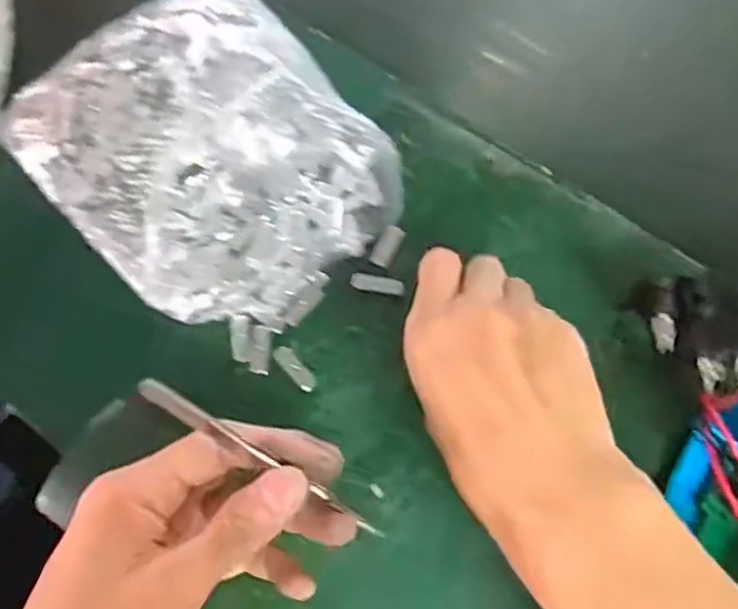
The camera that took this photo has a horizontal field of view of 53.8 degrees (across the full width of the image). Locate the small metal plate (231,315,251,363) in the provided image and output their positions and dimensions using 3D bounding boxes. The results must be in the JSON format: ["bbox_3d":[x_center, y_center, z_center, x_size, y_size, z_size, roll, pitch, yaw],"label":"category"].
[{"bbox_3d":[-0.065,0.017,0.373,0.010,0.004,0.025,-1,65,-4],"label":"small metal plate"}]

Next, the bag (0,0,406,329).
[{"bbox_3d":[-0.083,-0.087,0.400,0.190,0.042,0.160,41,70,15],"label":"bag"}]

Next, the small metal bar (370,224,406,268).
[{"bbox_3d":[0.010,-0.032,0.398,0.012,0.004,0.024,27,67,9],"label":"small metal bar"}]

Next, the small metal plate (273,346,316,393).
[{"bbox_3d":[-0.038,0.033,0.373,0.009,0.005,0.027,-39,73,-18],"label":"small metal plate"}]

